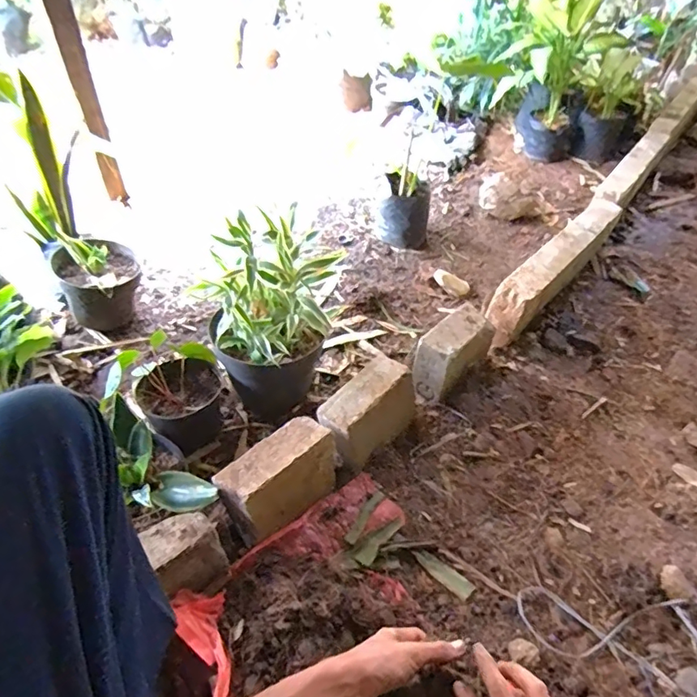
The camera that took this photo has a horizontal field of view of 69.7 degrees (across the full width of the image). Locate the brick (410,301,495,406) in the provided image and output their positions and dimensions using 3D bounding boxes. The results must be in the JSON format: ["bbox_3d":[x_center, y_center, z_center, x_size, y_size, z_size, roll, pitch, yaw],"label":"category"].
[{"bbox_3d":[0.215,0.011,1.026,0.193,0.139,0.081,-33,54,-29],"label":"brick"}]

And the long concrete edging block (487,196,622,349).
[{"bbox_3d":[0.518,-0.199,1.250,0.084,0.150,0.603,32,53,28],"label":"long concrete edging block"}]

